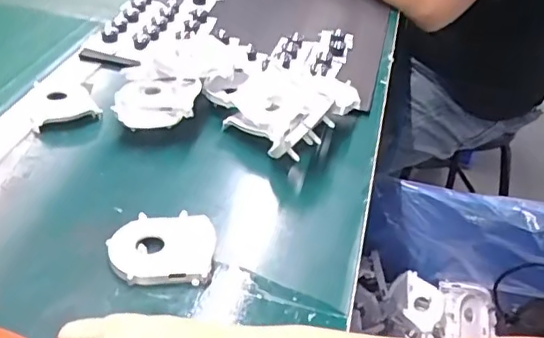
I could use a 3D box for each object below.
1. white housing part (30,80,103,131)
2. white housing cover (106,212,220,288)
[{"bbox_3d":[-0.229,-0.071,0.634,0.067,0.019,0.079,-14,41,-25],"label":"white housing part"},{"bbox_3d":[-0.088,0.065,0.472,0.083,0.022,0.062,4,37,-4],"label":"white housing cover"}]

